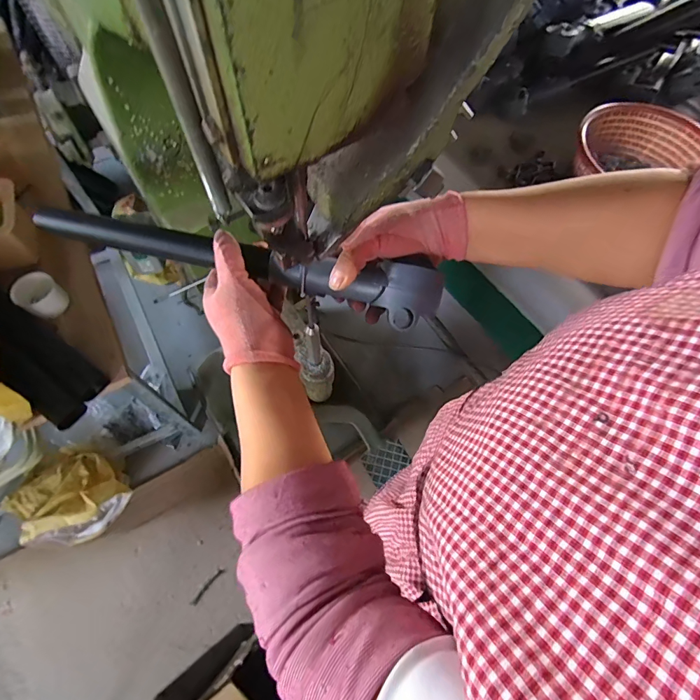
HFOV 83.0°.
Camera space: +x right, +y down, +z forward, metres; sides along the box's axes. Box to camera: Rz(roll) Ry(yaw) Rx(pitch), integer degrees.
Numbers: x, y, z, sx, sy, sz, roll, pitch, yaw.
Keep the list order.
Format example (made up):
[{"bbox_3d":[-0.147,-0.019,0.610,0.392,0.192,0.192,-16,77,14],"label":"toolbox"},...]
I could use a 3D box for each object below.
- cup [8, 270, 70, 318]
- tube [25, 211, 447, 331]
[{"bbox_3d":[-0.524,-0.092,0.670,0.069,0.042,0.066,1,65,-2],"label":"cup"},{"bbox_3d":[-0.105,-0.090,0.374,0.381,0.032,0.060,12,65,5],"label":"tube"}]

